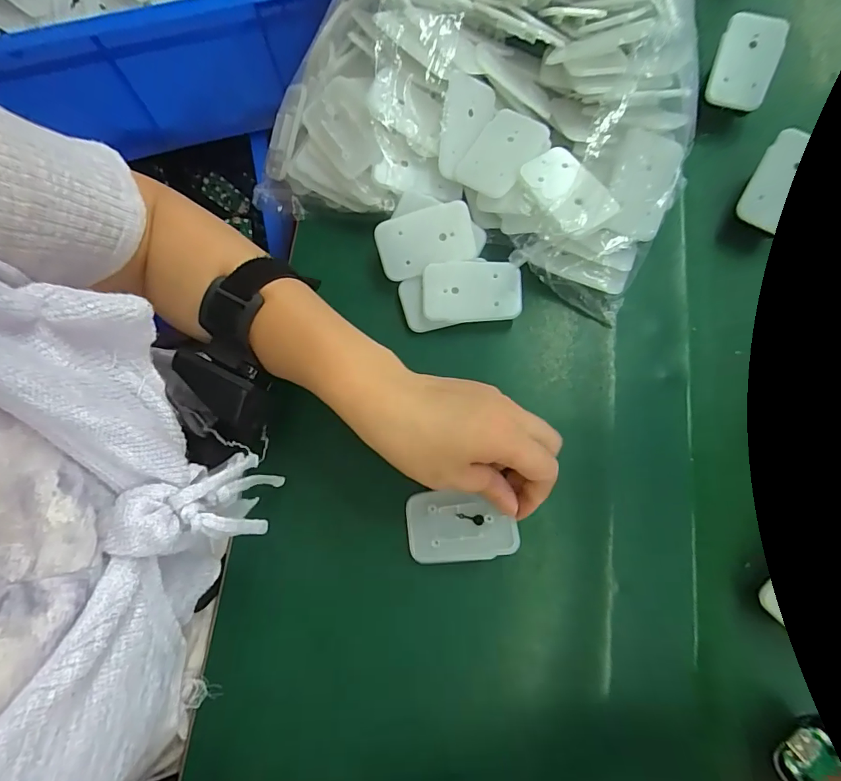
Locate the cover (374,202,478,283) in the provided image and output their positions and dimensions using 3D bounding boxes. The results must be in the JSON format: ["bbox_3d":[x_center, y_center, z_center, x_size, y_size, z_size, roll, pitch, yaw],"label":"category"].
[{"bbox_3d":[0.004,-0.106,0.320,0.068,0.007,0.041,-14,100,5],"label":"cover"}]

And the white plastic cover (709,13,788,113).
[{"bbox_3d":[0.243,-0.245,0.334,0.043,0.010,0.060,19,105,7],"label":"white plastic cover"}]

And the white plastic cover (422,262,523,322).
[{"bbox_3d":[0.036,-0.070,0.315,0.068,0.005,0.041,1,83,5],"label":"white plastic cover"}]

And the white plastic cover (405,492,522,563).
[{"bbox_3d":[0.025,0.086,0.283,0.070,0.004,0.043,-9,74,16],"label":"white plastic cover"}]

